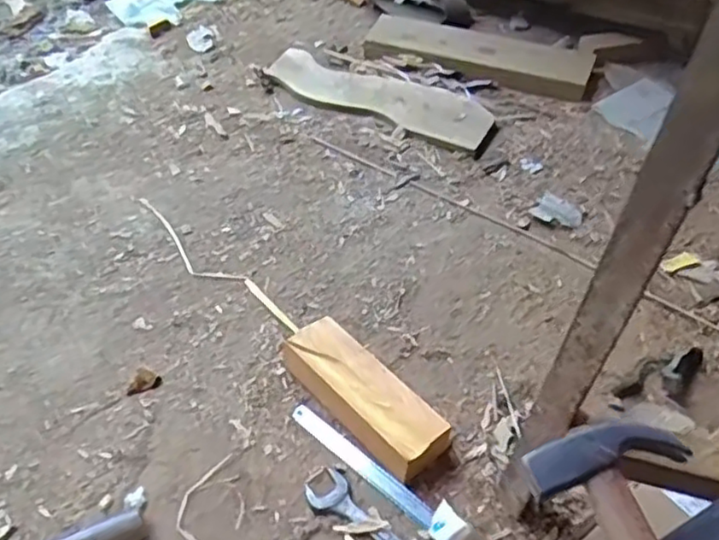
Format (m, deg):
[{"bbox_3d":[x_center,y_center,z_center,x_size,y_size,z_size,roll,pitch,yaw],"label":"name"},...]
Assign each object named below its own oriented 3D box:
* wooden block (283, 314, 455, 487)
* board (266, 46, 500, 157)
[{"bbox_3d":[0.005,0.144,0.778,0.082,0.049,0.223,-33,55,-30],"label":"wooden block"},{"bbox_3d":[0.032,-0.315,1.226,0.437,0.029,0.136,21,49,14],"label":"board"}]

